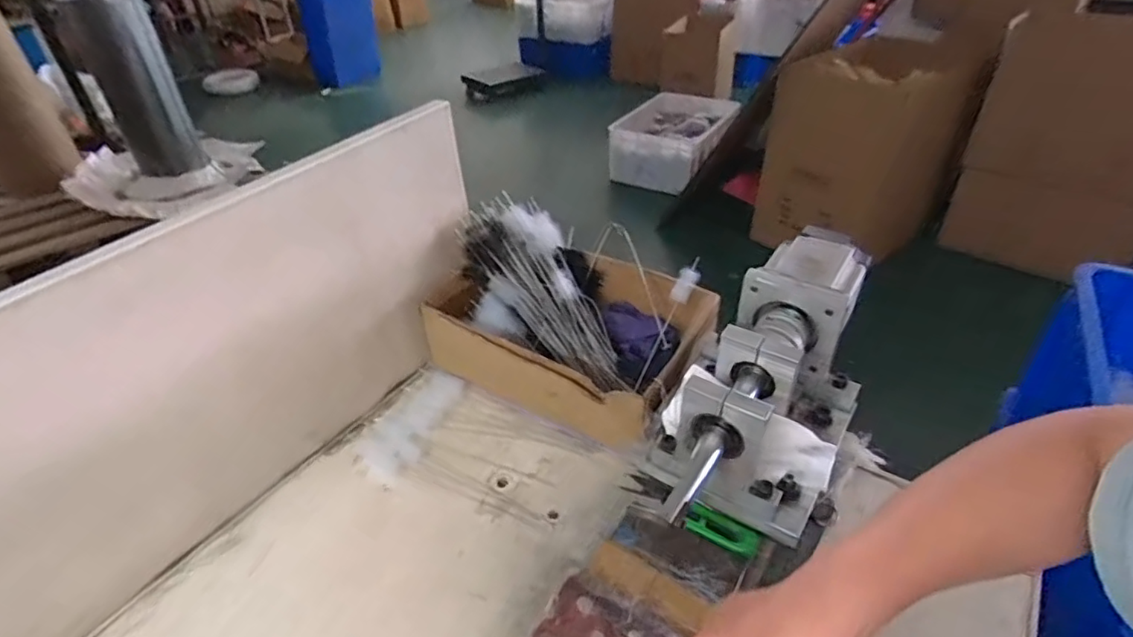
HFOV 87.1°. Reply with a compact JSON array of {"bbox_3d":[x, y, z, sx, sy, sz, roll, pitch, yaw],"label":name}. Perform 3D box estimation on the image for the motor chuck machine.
[{"bbox_3d":[0.180,0.039,0.510,0.131,0.120,0.256,20,42,26],"label":"motor chuck machine"}]

